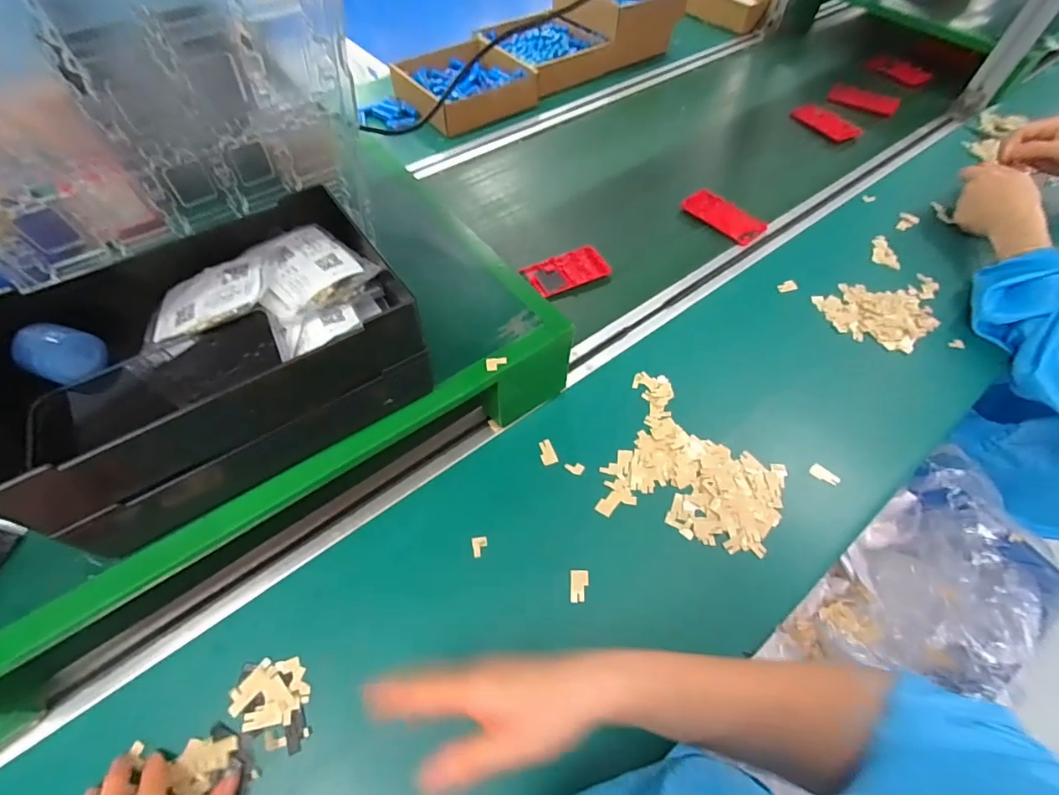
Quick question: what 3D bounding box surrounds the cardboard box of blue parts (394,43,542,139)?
[{"bbox_3d":[-0.128,-0.575,0.890,0.226,0.053,0.214,-34,63,-21],"label":"cardboard box of blue parts"}]

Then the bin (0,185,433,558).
[{"bbox_3d":[-0.227,-0.037,0.360,0.256,0.093,0.171,-33,63,-21],"label":"bin"}]

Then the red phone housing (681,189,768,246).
[{"bbox_3d":[0.295,-0.277,0.734,0.067,0.007,0.125,-35,64,-22],"label":"red phone housing"}]

